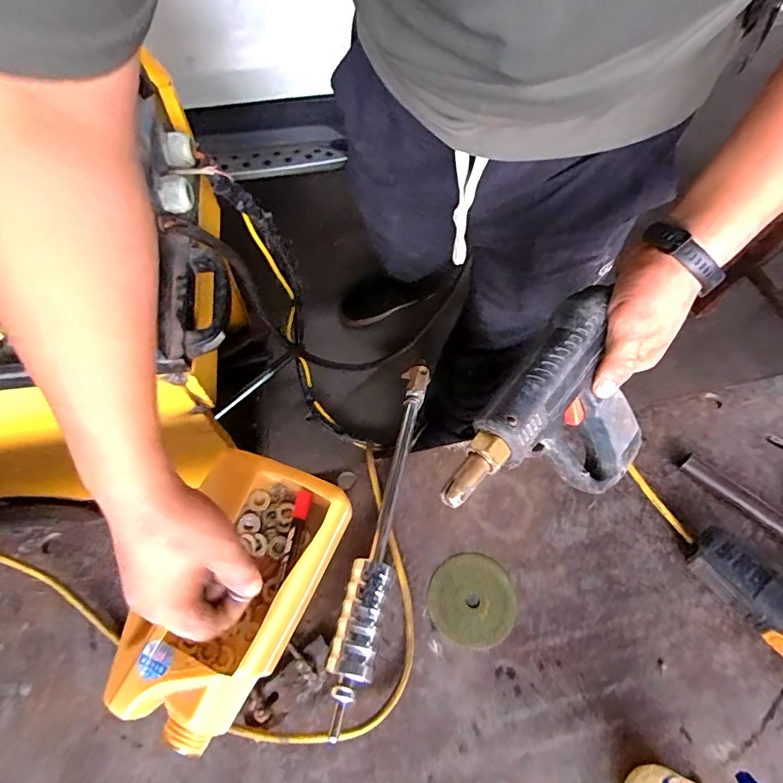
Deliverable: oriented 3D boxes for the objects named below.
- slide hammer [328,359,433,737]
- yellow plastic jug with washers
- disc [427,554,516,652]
[{"bbox_3d":[-0.007,0.130,0.503,0.041,0.045,0.395,12,63,4],"label":"slide hammer"},{"bbox_3d":[-0.150,0.190,0.454,0.127,0.091,0.240,23,57,10],"label":"yellow plastic jug with washers"},{"bbox_3d":[0.084,0.215,0.489,0.087,0.004,0.087,1,64,-2],"label":"disc"}]

